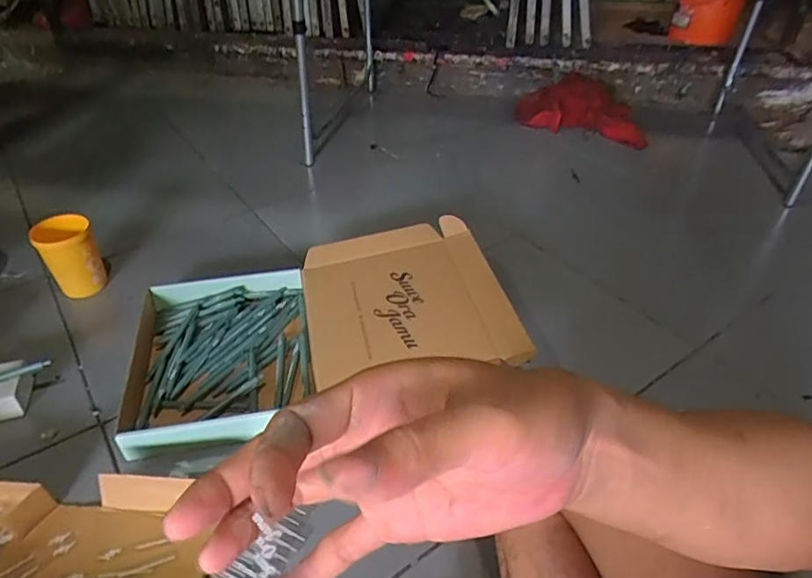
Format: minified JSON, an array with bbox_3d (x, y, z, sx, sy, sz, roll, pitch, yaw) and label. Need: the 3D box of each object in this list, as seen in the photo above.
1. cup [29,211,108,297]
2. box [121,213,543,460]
[{"bbox_3d":[-0.572,-0.053,0.937,0.084,0.129,0.072,-29,48,-30],"label":"cup"},{"bbox_3d":[-0.128,0.056,0.843,0.559,0.085,0.356,-9,41,-11],"label":"box"}]

